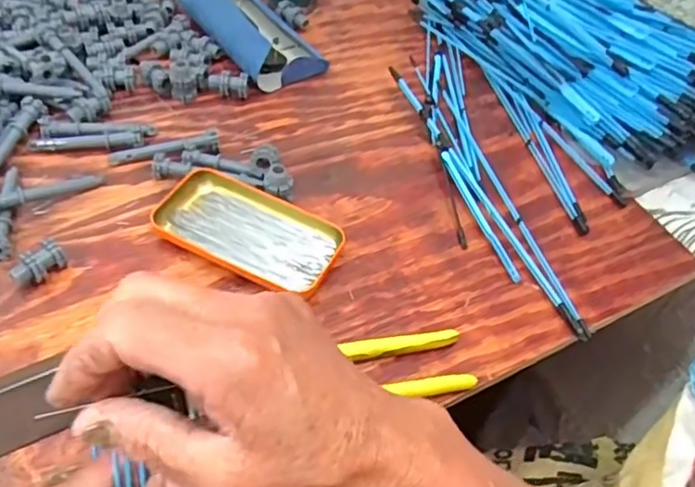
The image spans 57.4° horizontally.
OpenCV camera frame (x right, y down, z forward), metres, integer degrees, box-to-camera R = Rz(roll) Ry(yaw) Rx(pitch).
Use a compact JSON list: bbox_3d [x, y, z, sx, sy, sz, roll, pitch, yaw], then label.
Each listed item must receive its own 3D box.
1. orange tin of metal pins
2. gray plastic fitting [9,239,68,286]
[{"bbox_3d":[-0.078,-0.012,0.509,0.144,0.018,0.079,22,50,12],"label":"orange tin of metal pins"},{"bbox_3d":[-0.225,0.015,0.462,0.038,0.020,0.017,-33,60,-30],"label":"gray plastic fitting"}]

